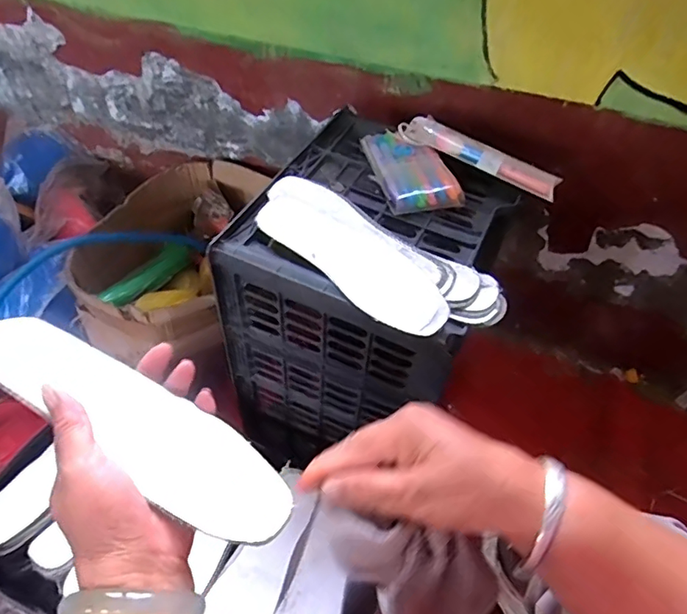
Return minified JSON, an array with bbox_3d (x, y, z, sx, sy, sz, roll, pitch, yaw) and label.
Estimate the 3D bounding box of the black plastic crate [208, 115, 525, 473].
[{"bbox_3d":[0.032,0.003,0.720,0.267,0.374,0.322,21,51,14],"label":"black plastic crate"}]

